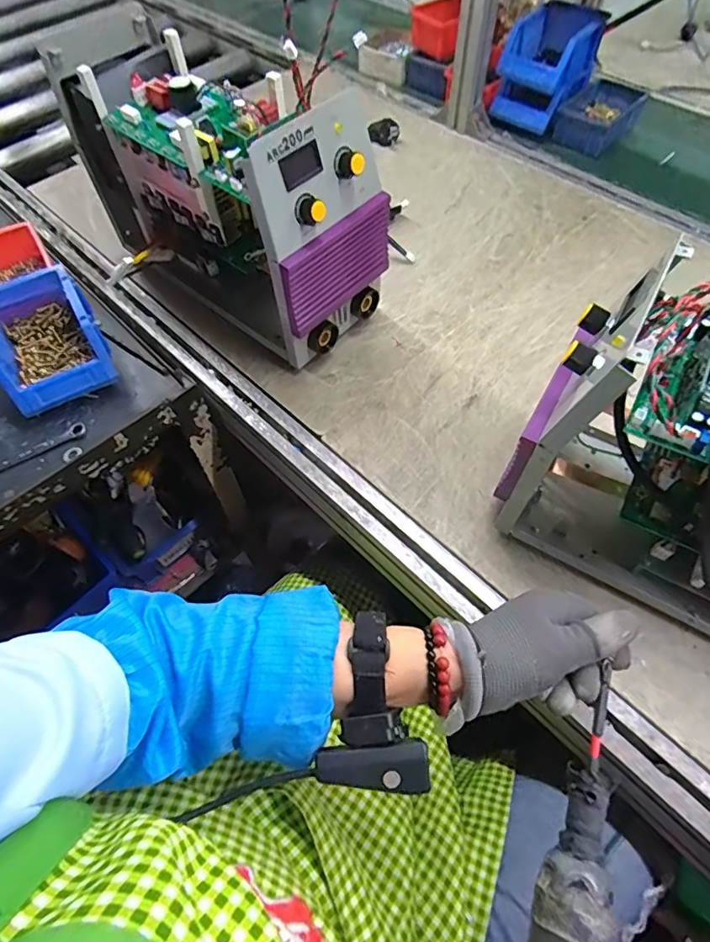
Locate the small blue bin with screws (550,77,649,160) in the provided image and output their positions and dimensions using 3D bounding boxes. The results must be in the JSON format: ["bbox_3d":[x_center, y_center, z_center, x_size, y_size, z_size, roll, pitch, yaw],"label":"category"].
[{"bbox_3d":[0.410,-0.591,0.828,0.102,0.048,0.155,34,65,19],"label":"small blue bin with screws"}]

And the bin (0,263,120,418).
[{"bbox_3d":[-0.346,-0.147,0.561,0.109,0.073,0.154,-28,63,-15],"label":"bin"}]

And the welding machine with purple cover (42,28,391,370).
[{"bbox_3d":[-0.159,-0.312,0.564,0.368,0.236,0.138,36,66,20],"label":"welding machine with purple cover"}]

